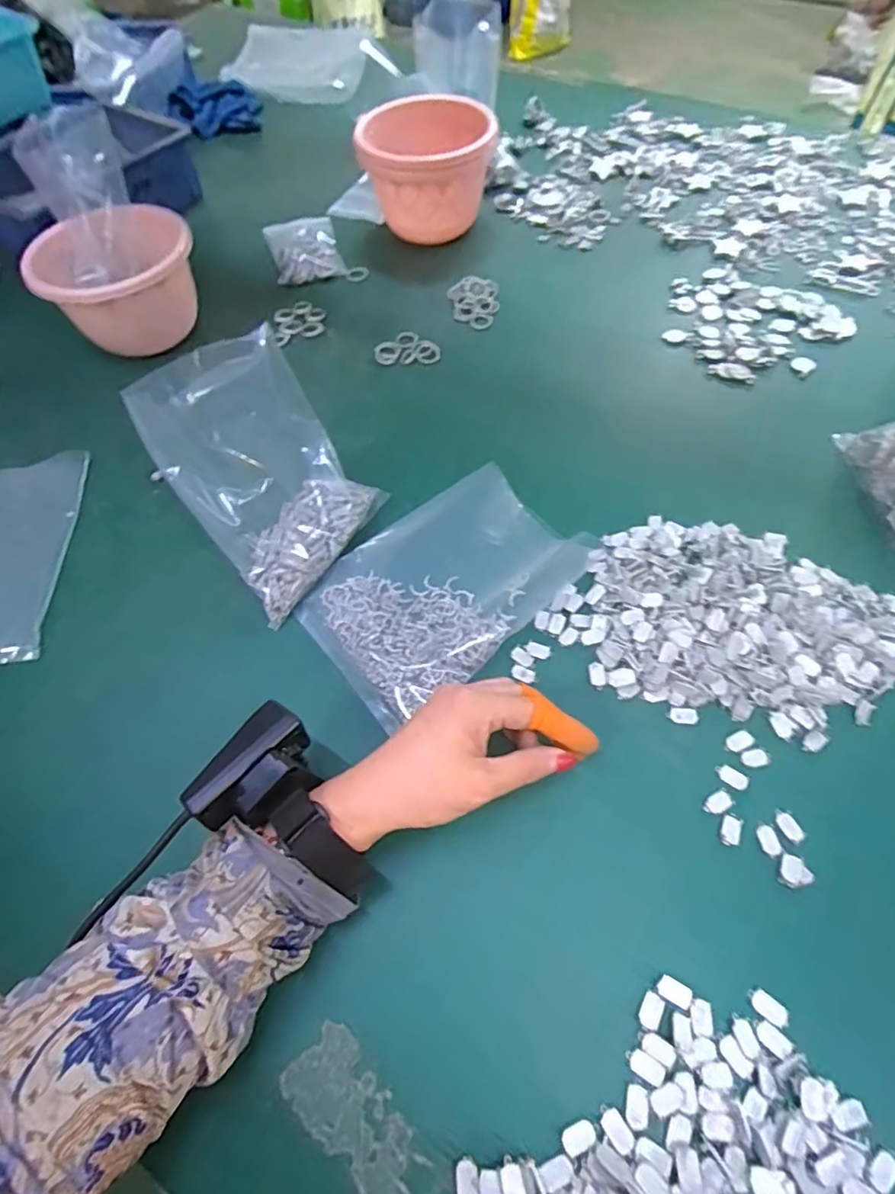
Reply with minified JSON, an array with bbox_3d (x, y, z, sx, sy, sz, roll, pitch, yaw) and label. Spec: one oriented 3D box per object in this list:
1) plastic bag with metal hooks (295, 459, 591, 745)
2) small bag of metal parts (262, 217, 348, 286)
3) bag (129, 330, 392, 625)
[{"bbox_3d":[-0.002,-0.011,0.419,0.195,0.017,0.127,-36,64,-18],"label":"plastic bag with metal hooks"},{"bbox_3d":[-0.163,-0.399,0.652,0.075,0.024,0.105,-16,60,-7],"label":"small bag of metal parts"},{"bbox_3d":[-0.123,-0.088,0.410,0.128,0.070,0.171,-41,110,-25],"label":"bag"}]

